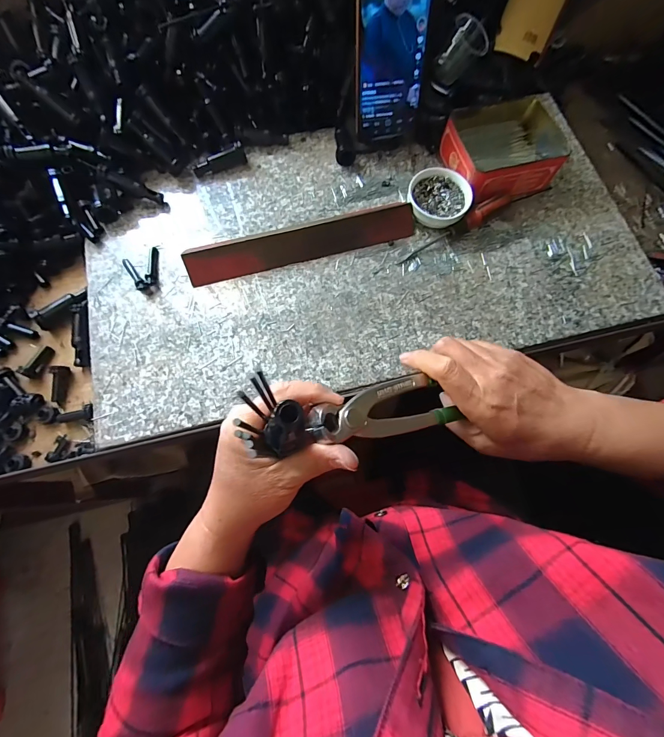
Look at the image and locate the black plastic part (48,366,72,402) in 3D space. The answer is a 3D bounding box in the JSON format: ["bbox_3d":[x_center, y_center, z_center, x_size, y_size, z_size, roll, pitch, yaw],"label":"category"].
[{"bbox_3d":[-0.287,0.016,0.364,0.013,0.011,0.037,2,86,-1],"label":"black plastic part"}]

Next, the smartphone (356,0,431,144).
[{"bbox_3d":[0.063,-0.339,0.368,0.074,0.164,0.011,-11,51,-5],"label":"smartphone"}]

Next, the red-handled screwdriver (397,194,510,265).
[{"bbox_3d":[0.145,-0.164,0.411,0.143,0.018,0.019,-31,75,3],"label":"red-handled screwdriver"}]

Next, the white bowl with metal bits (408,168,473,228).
[{"bbox_3d":[0.125,-0.199,0.411,0.070,0.028,0.067,1,72,-2],"label":"white bowl with metal bits"}]

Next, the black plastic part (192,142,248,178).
[{"bbox_3d":[-0.136,-0.252,0.423,0.064,0.025,0.013,-18,73,-7],"label":"black plastic part"}]

